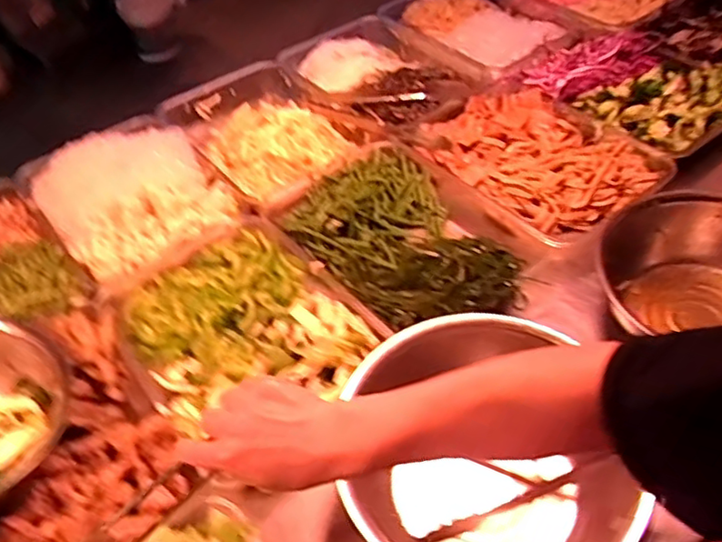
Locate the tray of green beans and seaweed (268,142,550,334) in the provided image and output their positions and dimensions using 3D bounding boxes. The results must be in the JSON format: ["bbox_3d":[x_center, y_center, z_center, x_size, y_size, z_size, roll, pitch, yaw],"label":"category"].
[{"bbox_3d":[0.071,-0.045,0.900,0.259,0.064,0.354,-34,52,-24],"label":"tray of green beans and seaweed"}]

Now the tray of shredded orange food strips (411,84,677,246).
[{"bbox_3d":[0.266,-0.173,1.007,0.265,0.057,0.347,-35,53,-24],"label":"tray of shredded orange food strips"}]

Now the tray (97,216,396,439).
[{"bbox_3d":[-0.151,0.071,0.807,0.261,0.073,0.346,-31,51,-21],"label":"tray"}]

